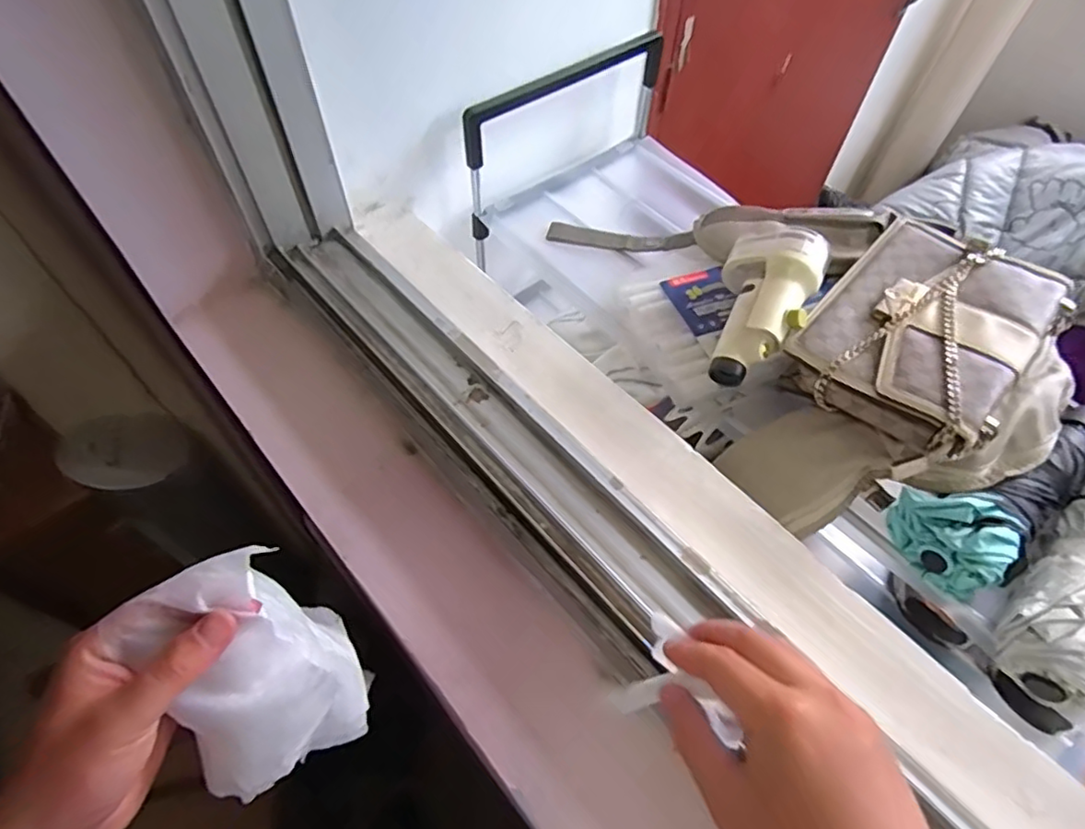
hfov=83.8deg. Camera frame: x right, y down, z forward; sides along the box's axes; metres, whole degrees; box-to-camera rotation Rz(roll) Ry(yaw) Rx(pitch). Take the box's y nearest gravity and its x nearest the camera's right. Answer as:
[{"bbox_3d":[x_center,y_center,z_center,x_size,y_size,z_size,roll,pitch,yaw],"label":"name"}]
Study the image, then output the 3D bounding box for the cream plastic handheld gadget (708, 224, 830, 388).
[{"bbox_3d":[0.201,-0.097,0.566,0.084,0.068,0.161,22,75,13],"label":"cream plastic handheld gadget"}]

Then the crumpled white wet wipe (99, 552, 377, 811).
[{"bbox_3d":[-0.153,0.139,0.329,0.078,0.135,0.099,-33,63,-22],"label":"crumpled white wet wipe"}]

